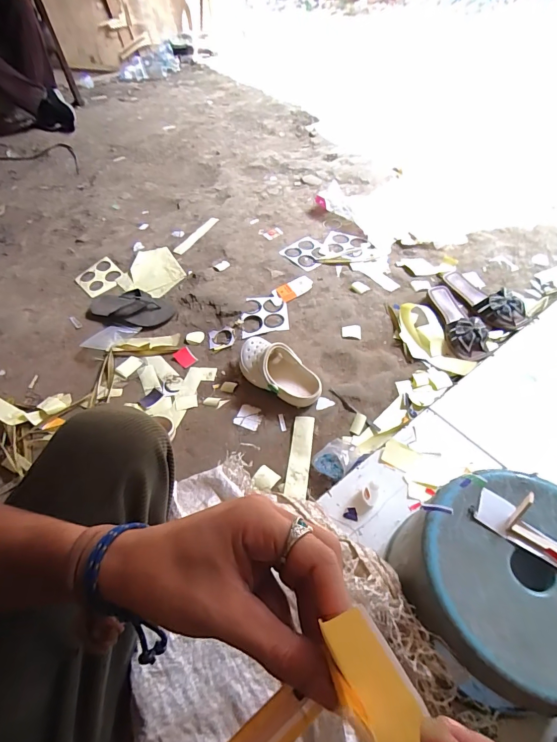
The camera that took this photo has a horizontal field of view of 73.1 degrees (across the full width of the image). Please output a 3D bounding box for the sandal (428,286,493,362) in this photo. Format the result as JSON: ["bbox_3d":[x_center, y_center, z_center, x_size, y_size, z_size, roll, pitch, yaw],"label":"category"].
[{"bbox_3d":[0.471,-0.140,0.981,0.092,0.049,0.259,-5,52,-3],"label":"sandal"}]

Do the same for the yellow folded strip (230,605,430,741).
[{"bbox_3d":[-0.006,0.172,0.158,0.152,0.056,0.051,-44,61,4],"label":"yellow folded strip"}]

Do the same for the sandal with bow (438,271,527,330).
[{"bbox_3d":[0.555,-0.208,1.027,0.109,0.057,0.256,-33,58,-22],"label":"sandal with bow"}]

